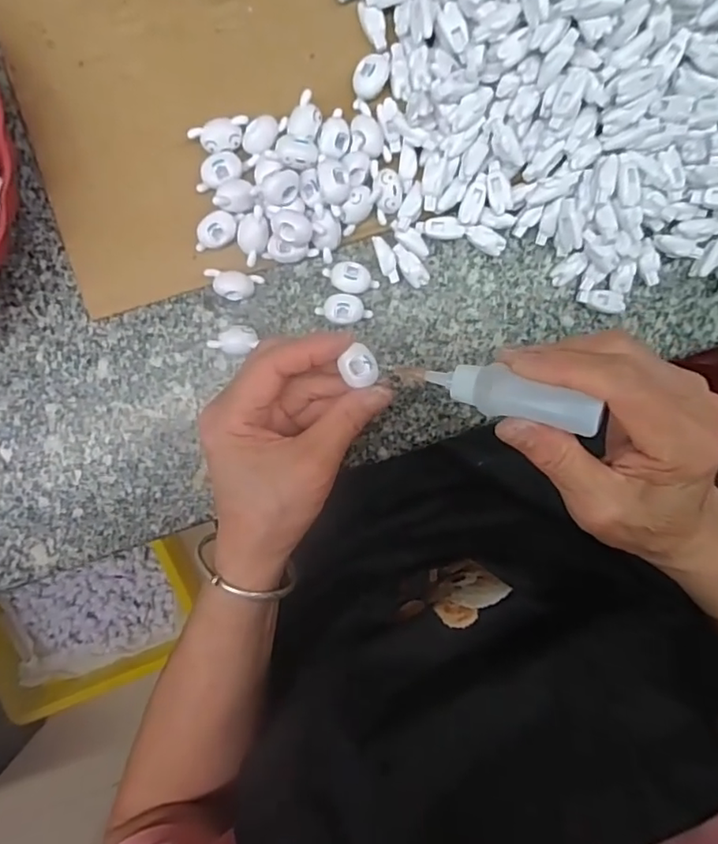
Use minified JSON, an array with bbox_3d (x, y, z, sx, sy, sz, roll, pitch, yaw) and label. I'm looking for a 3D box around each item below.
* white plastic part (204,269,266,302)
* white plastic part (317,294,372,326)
[{"bbox_3d":[-0.075,-0.083,0.351,0.032,0.017,0.017,2,97,1],"label":"white plastic part"},{"bbox_3d":[-0.009,-0.068,0.352,0.034,0.015,0.017,-3,97,1],"label":"white plastic part"}]

